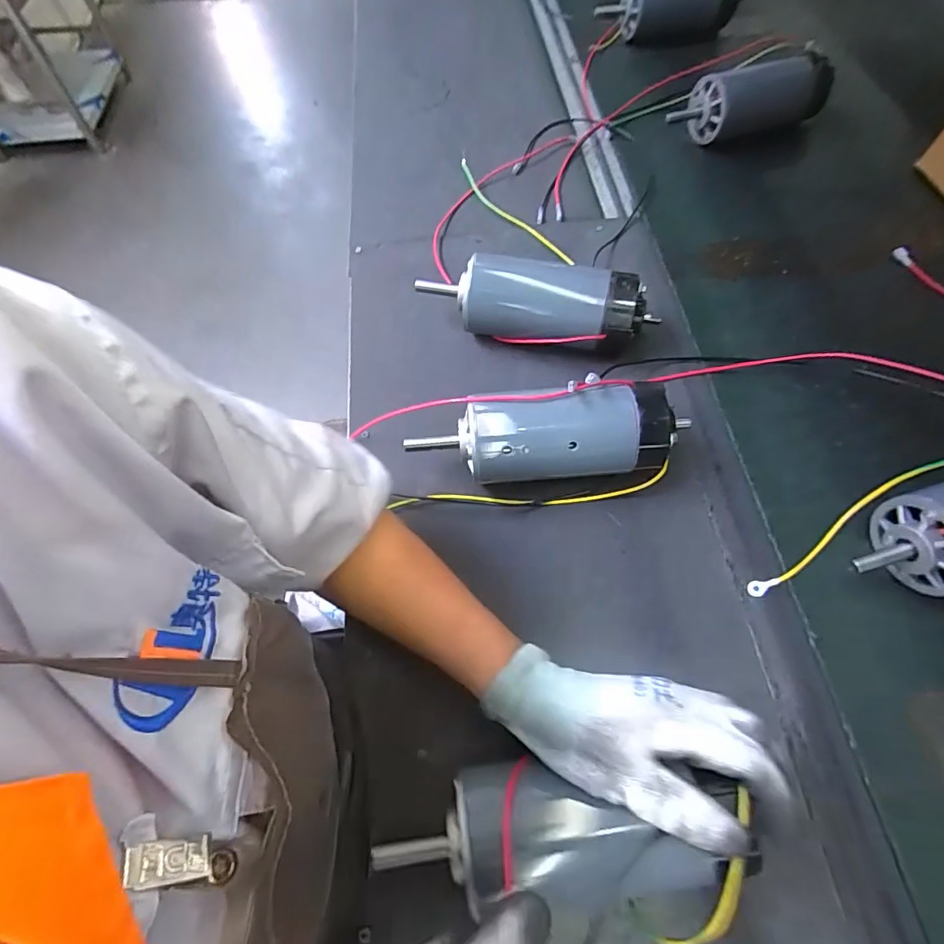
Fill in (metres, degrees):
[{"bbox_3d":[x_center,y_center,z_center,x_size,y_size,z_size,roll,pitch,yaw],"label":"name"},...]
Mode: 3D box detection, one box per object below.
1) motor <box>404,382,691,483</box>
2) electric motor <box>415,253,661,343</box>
[{"bbox_3d":[0.061,-0.025,0.426,0.224,0.071,0.055,-4,62,0],"label":"motor"},{"bbox_3d":[0.056,-0.156,0.490,0.218,0.067,0.058,17,64,11],"label":"electric motor"}]

